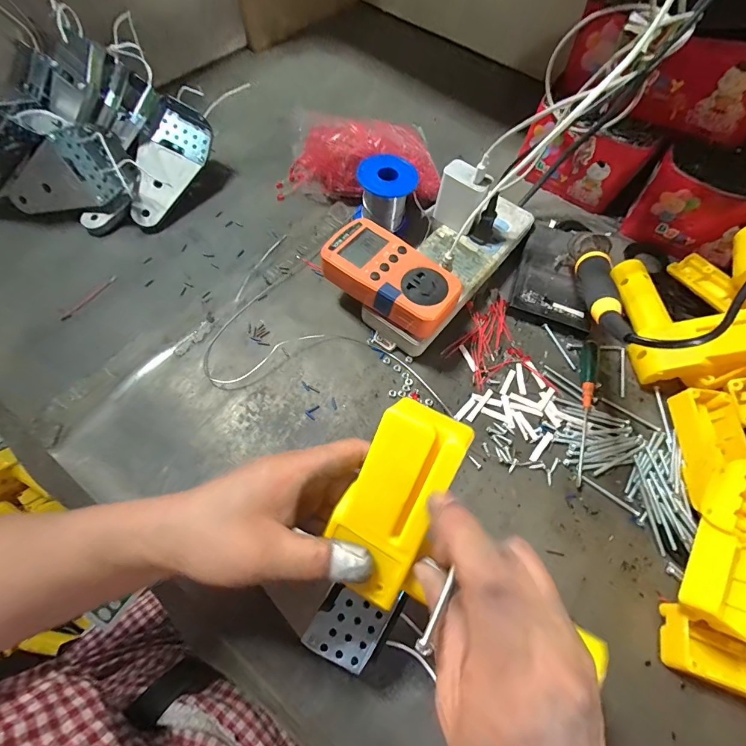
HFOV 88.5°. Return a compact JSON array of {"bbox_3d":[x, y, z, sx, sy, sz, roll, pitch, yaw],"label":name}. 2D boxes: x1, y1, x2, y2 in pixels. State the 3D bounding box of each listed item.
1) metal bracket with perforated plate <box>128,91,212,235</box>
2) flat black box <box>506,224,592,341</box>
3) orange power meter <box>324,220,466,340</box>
[{"bbox_3d":[-0.232,-0.230,0.432,0.061,0.028,0.139,21,87,-21],"label":"metal bracket with perforated plate"},{"bbox_3d":[0.203,-0.106,0.424,0.081,0.020,0.124,21,65,6],"label":"flat black box"},{"bbox_3d":[0.017,-0.090,0.357,0.126,0.031,0.065,36,68,12],"label":"orange power meter"}]

